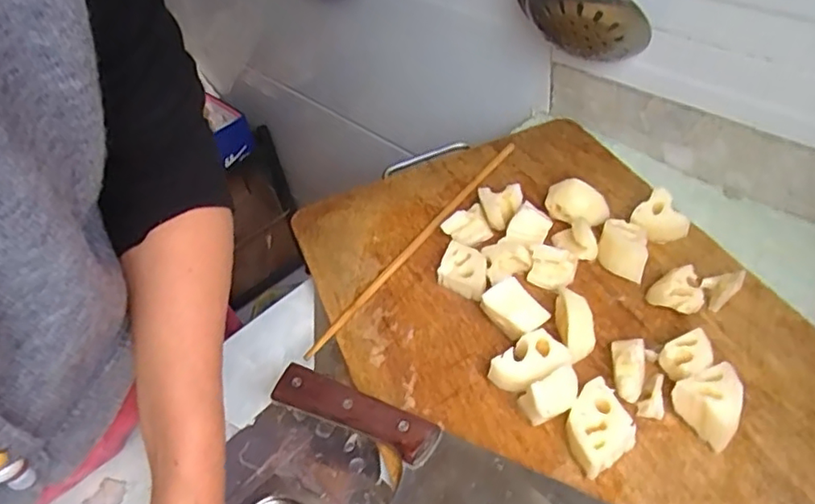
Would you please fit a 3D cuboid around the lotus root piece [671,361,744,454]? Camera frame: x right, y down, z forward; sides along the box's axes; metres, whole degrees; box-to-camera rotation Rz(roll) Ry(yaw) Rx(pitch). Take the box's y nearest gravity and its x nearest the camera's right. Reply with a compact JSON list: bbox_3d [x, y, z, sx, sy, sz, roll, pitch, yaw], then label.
[{"bbox_3d":[0.191,0.093,0.374,0.040,0.031,0.039,-35,50,-22],"label":"lotus root piece"}]

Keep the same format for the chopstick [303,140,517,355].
[{"bbox_3d":[0.012,-0.014,0.526,0.011,0.006,0.283,25,55,30],"label":"chopstick"}]

